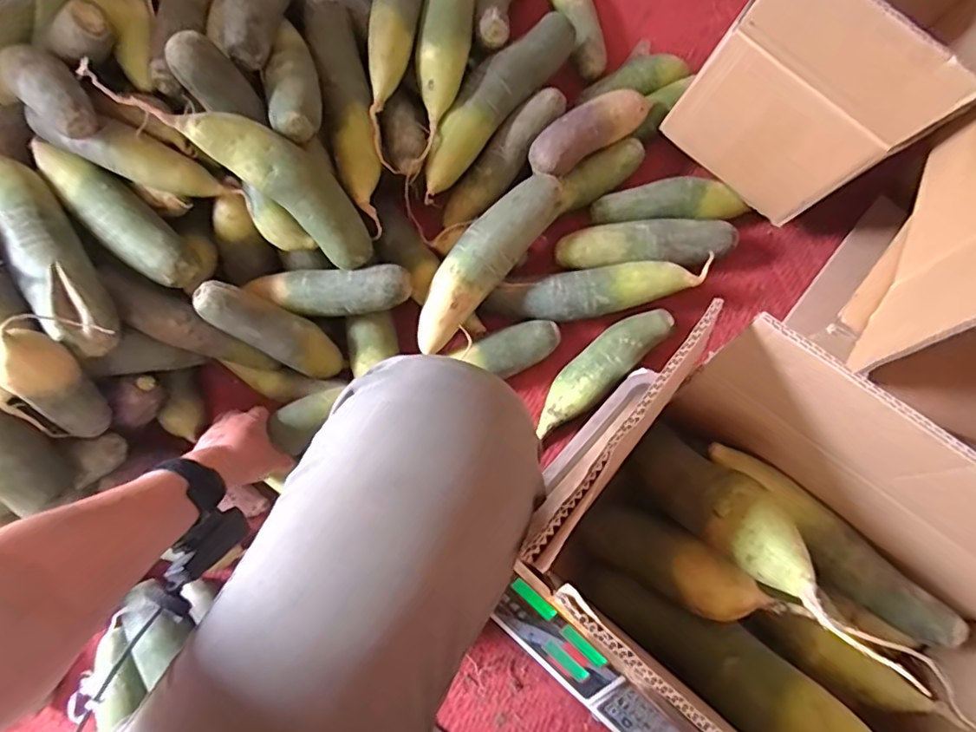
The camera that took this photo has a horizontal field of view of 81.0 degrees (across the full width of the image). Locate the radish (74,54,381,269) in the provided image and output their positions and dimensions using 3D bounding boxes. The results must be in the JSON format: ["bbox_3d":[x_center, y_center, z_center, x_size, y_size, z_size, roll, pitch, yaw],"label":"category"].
[{"bbox_3d":[-0.225,-0.199,0.564,0.275,0.051,0.061,35,78,-27],"label":"radish"}]

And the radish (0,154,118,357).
[{"bbox_3d":[-0.435,-0.119,0.562,0.054,0.050,0.235,-29,79,-5],"label":"radish"}]

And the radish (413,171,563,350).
[{"bbox_3d":[-0.006,-0.125,0.679,0.065,0.060,0.244,40,81,8],"label":"radish"}]

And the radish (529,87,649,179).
[{"bbox_3d":[0.123,-0.290,0.710,0.171,0.049,0.053,-38,80,-7],"label":"radish"}]

